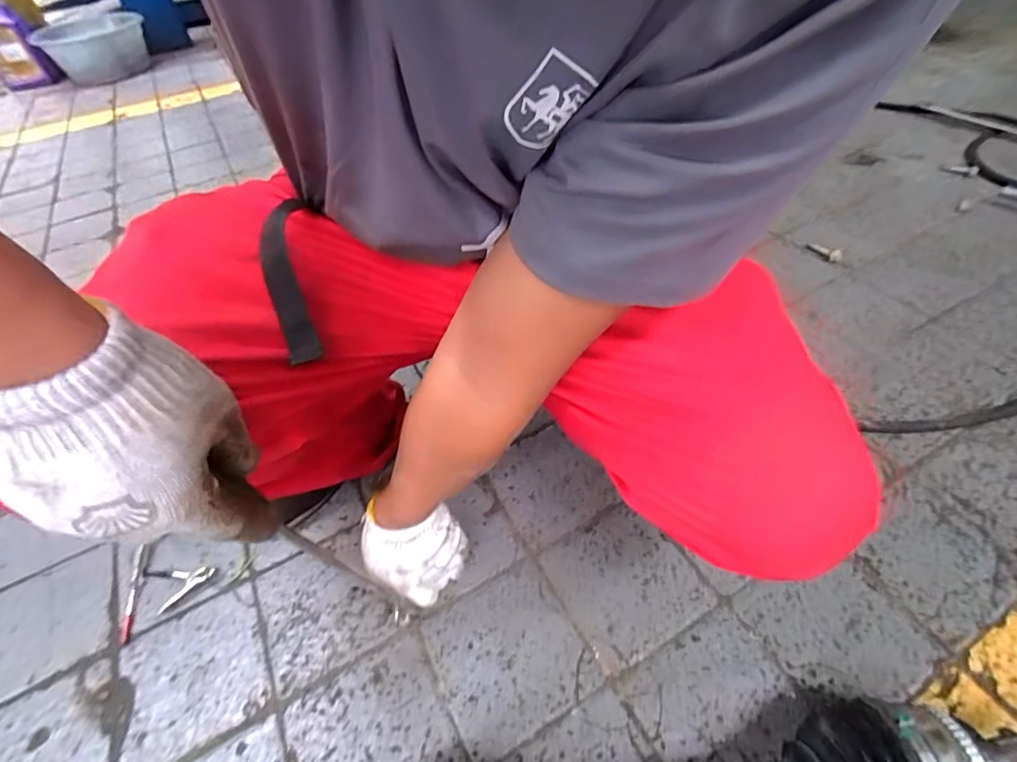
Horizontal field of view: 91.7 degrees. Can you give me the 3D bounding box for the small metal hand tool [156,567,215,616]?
[{"bbox_3d":[-0.393,0.244,0.595,0.069,0.014,0.033,-37,54,-24],"label":"small metal hand tool"}]

